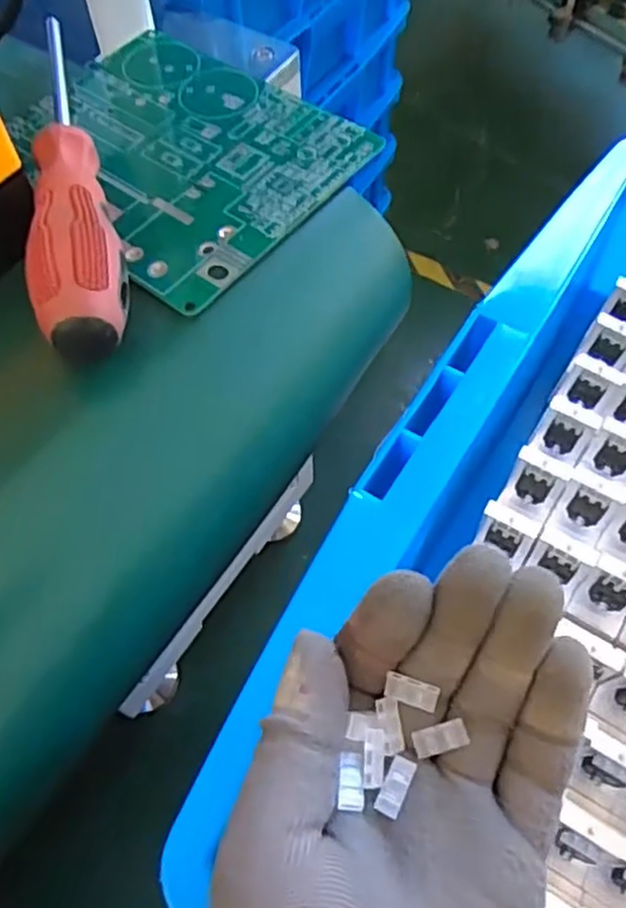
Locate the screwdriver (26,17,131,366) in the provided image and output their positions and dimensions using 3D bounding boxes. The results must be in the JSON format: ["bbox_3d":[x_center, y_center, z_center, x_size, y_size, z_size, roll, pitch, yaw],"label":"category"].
[{"bbox_3d":[-0.093,-0.117,0.275,0.028,0.024,0.191,-12,61,-6],"label":"screwdriver"}]

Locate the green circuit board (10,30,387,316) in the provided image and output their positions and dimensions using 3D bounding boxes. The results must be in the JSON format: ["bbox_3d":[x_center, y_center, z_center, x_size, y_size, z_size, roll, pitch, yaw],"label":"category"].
[{"bbox_3d":[-0.060,-0.129,0.306,0.142,0.006,0.119,35,67,18],"label":"green circuit board"}]

